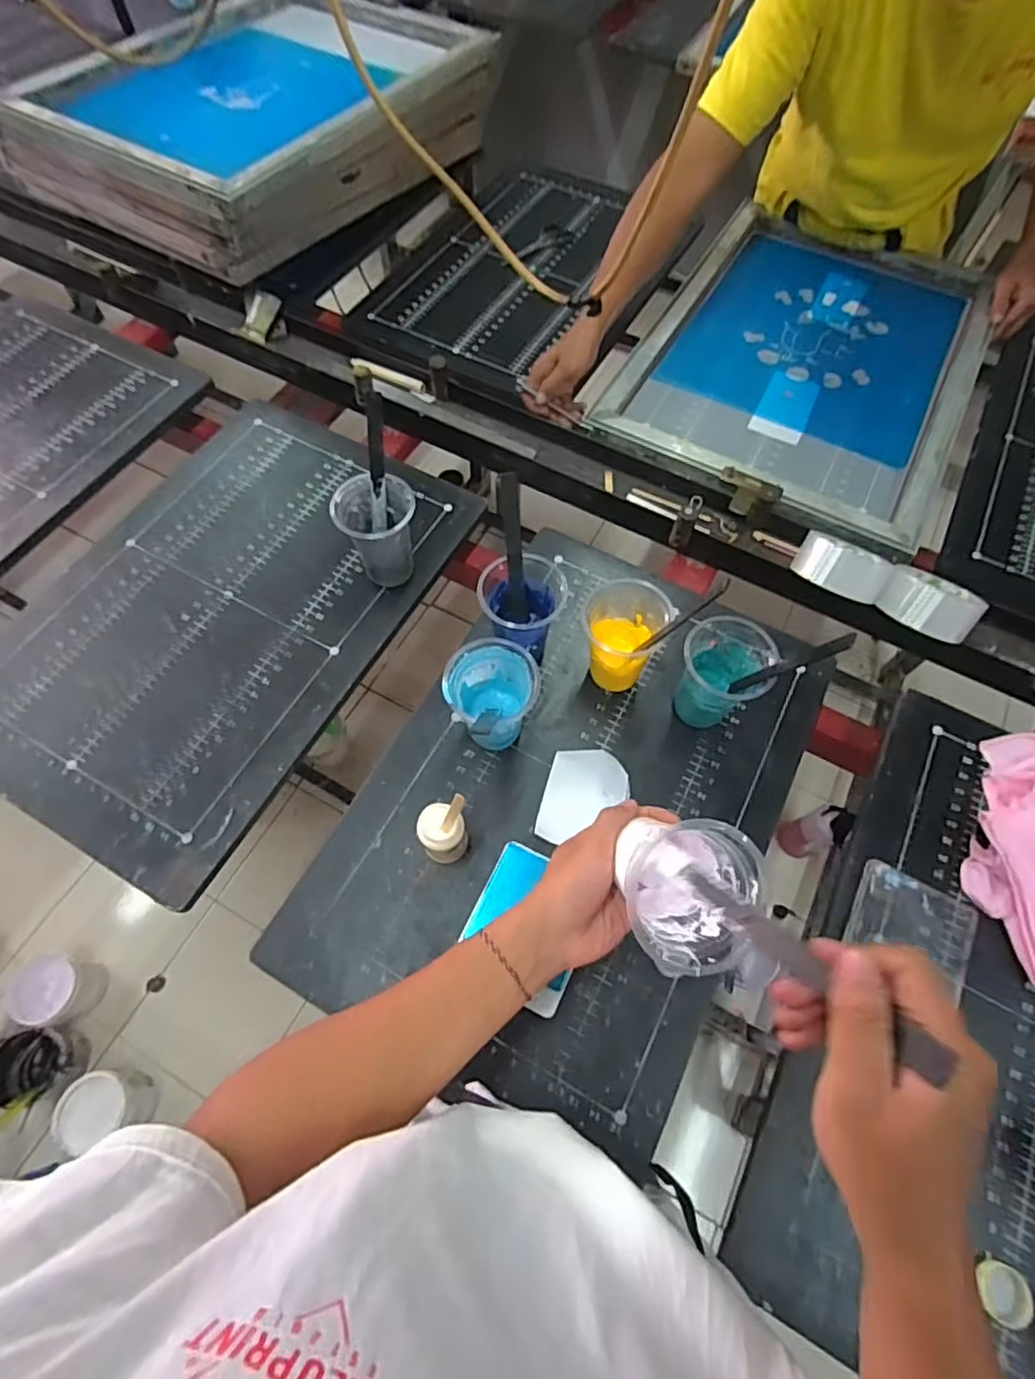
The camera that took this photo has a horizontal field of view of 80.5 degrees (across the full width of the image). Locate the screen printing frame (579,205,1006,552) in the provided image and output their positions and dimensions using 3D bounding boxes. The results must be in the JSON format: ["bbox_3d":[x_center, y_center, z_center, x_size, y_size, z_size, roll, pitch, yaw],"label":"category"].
[{"bbox_3d":[0.438,-0.499,0.923,0.453,0.057,0.660,28,69,11],"label":"screen printing frame"}]

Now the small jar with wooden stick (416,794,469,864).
[{"bbox_3d":[-0.071,0.129,0.563,0.043,0.135,0.042,0,66,-1],"label":"small jar with wooden stick"}]

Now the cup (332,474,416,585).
[{"bbox_3d":[-0.159,-0.182,0.716,0.086,0.117,0.078,-18,68,-9],"label":"cup"}]

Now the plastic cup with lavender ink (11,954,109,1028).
[{"bbox_3d":[-0.888,0.578,1.179,0.135,0.113,0.114,9,64,3],"label":"plastic cup with lavender ink"}]

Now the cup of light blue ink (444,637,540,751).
[{"bbox_3d":[-0.026,0.008,0.623,0.085,0.114,0.086,12,67,4],"label":"cup of light blue ink"}]

